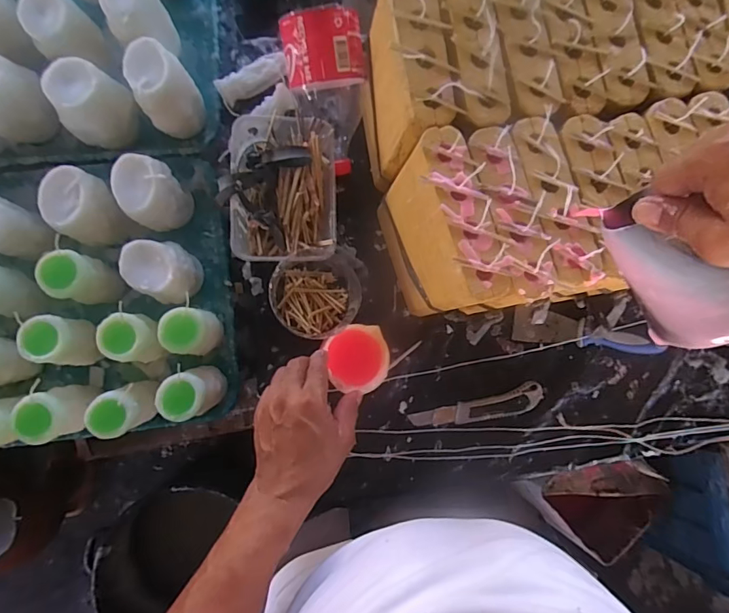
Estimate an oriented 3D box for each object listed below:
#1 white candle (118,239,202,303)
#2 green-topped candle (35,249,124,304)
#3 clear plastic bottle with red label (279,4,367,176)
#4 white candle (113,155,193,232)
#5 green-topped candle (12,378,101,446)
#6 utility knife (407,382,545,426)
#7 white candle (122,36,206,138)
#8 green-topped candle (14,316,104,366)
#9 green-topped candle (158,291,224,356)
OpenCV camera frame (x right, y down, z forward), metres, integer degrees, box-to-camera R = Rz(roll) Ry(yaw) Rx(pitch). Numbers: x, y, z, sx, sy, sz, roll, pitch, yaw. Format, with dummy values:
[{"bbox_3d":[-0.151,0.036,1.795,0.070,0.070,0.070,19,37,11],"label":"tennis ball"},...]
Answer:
[{"bbox_3d":[-0.246,-0.043,0.576,0.072,0.107,0.066,0,85,-6],"label":"white candle"},{"bbox_3d":[-0.333,-0.032,0.549,0.046,0.105,0.052,17,84,-4],"label":"green-topped candle"},{"bbox_3d":[-0.049,-0.263,0.582,0.086,0.090,0.186,-23,124,-26],"label":"clear plastic bottle with red label"},{"bbox_3d":[-0.260,-0.137,0.575,0.066,0.100,0.071,0,85,-6],"label":"white candle"},{"bbox_3d":[-0.354,0.128,0.549,0.063,0.109,0.055,39,83,-2],"label":"green-topped candle"},{"bbox_3d":[0.150,0.137,0.609,0.179,0.013,0.036,-14,87,-7],"label":"utility knife"},{"bbox_3d":[-0.242,-0.263,0.577,0.068,0.106,0.083,-24,88,-7],"label":"white candle"},{"bbox_3d":[-0.347,0.041,0.542,0.046,0.106,0.055,6,85,-5],"label":"green-topped candle"},{"bbox_3d":[-0.207,0.030,0.570,0.058,0.108,0.060,-7,86,-6],"label":"green-topped candle"}]

